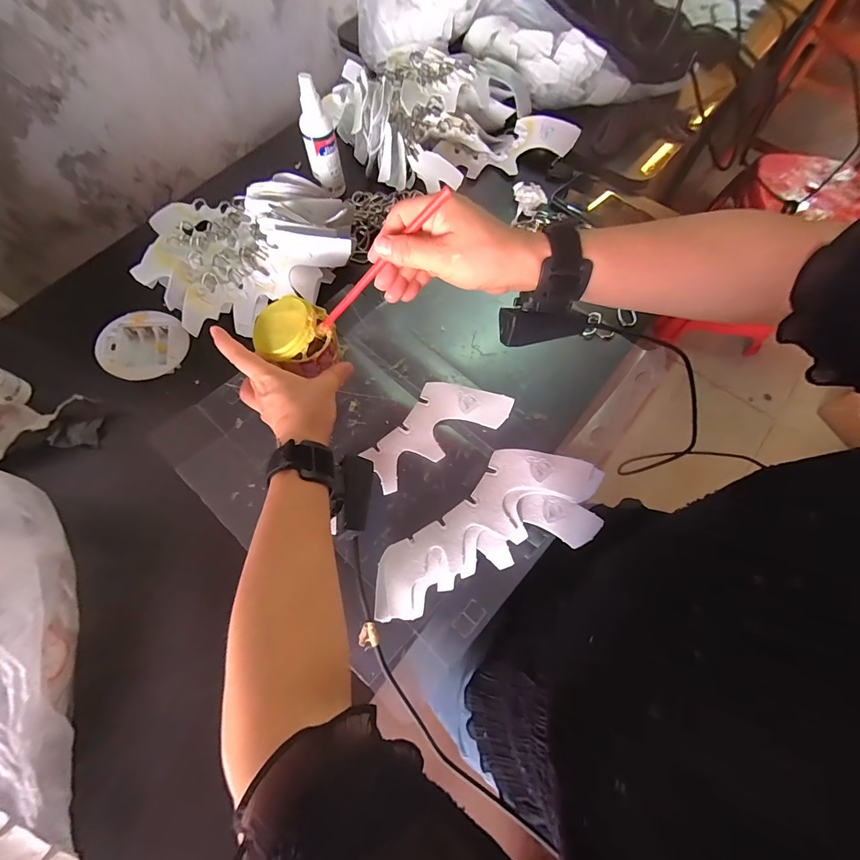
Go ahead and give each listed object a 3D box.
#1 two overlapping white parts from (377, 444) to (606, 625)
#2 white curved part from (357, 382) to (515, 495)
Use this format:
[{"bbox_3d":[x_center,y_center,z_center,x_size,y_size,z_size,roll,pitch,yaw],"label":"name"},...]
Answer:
[{"bbox_3d":[0.049,0.087,0.364,0.221,0.027,0.098,-26,70,-11],"label":"two overlapping white parts"},{"bbox_3d":[0.003,-0.005,0.408,0.154,0.012,0.076,-35,72,-14],"label":"white curved part"}]

